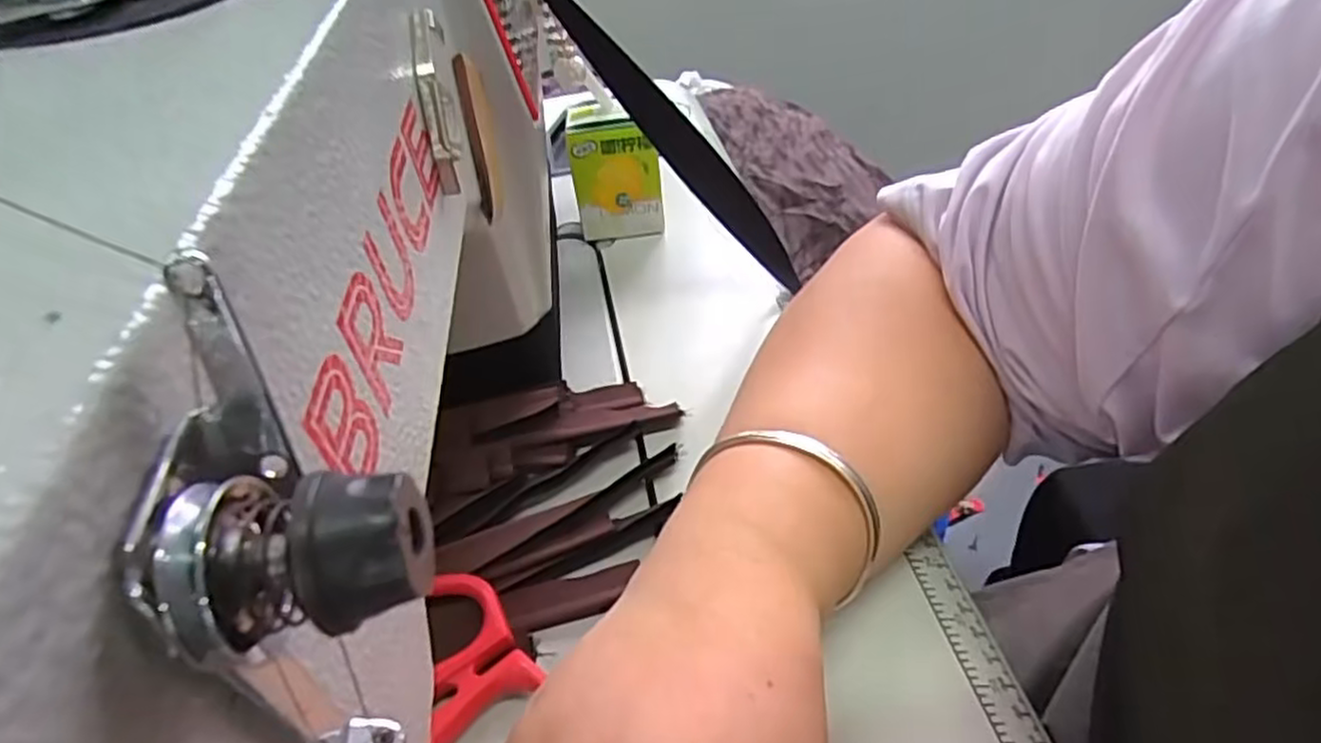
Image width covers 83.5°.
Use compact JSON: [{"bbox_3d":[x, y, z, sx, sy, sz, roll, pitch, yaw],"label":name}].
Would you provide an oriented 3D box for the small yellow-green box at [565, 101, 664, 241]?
[{"bbox_3d":[-0.026,-0.118,0.448,0.052,0.082,0.027,-3,43,7],"label":"small yellow-green box"}]

